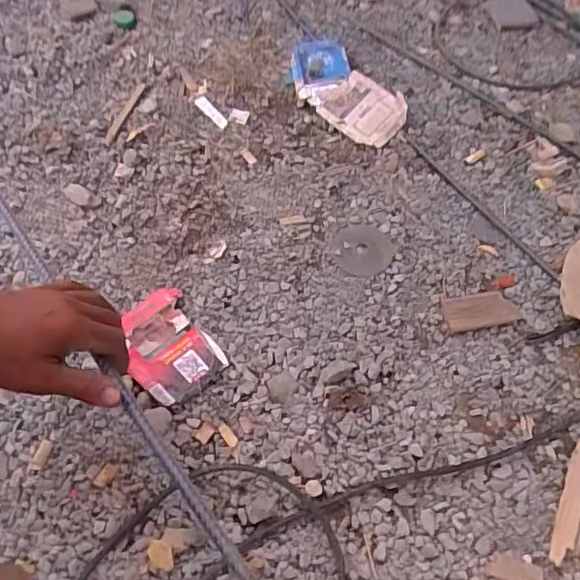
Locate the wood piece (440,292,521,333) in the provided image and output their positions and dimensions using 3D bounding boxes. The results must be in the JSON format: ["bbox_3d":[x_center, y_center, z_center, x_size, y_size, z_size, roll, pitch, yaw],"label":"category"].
[{"bbox_3d":[0.195,0.021,0.583,0.075,0.005,0.039,-8,59,-5],"label":"wood piece"}]

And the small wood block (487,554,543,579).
[{"bbox_3d":[0.187,0.232,0.468,0.044,0.004,0.018,13,60,8],"label":"small wood block"}]

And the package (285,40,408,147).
[{"bbox_3d":[0.072,-0.270,0.768,0.103,0.025,0.196,-32,64,-17],"label":"package"}]

